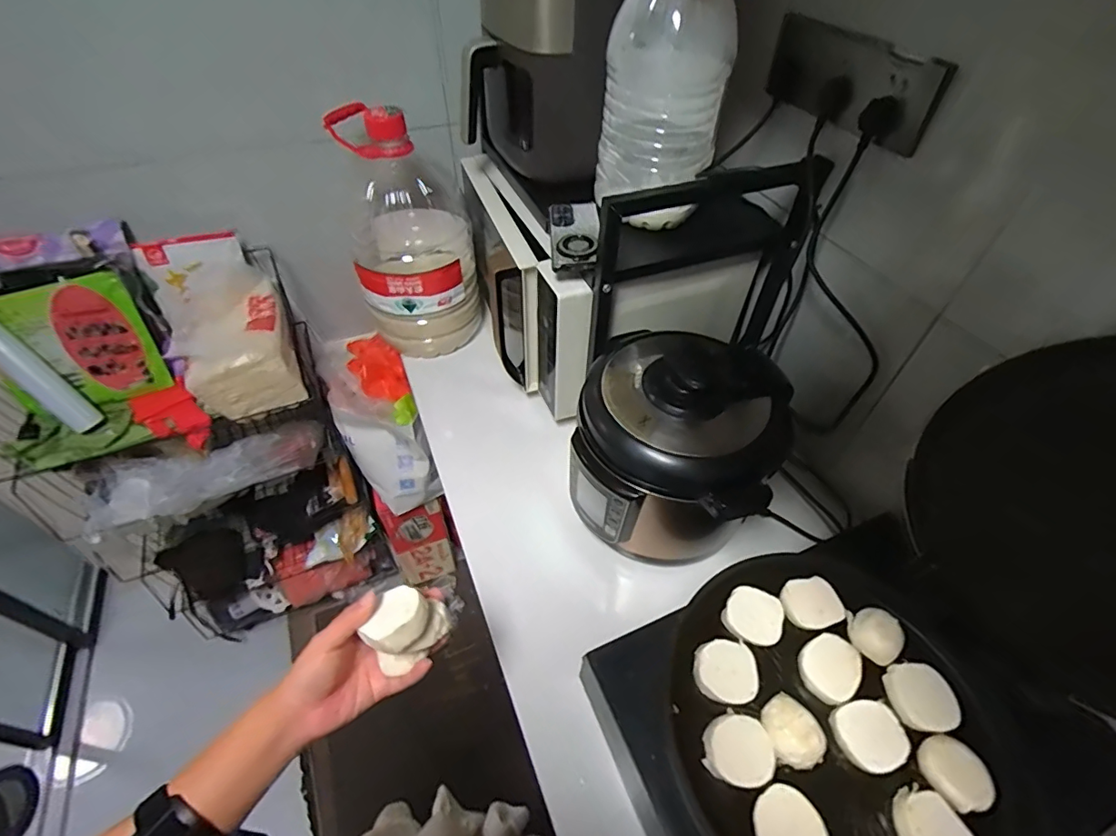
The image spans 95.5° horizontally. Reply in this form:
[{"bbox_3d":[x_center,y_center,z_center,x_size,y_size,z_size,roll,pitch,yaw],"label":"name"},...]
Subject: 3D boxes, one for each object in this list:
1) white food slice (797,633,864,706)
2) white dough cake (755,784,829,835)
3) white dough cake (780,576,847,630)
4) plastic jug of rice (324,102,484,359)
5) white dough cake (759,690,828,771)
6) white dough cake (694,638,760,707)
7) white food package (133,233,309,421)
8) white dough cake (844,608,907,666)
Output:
[{"bbox_3d":[0.290,0.266,0.541,0.056,0.016,0.064,33,56,25],"label":"white food slice"},{"bbox_3d":[0.203,0.362,0.445,0.055,0.024,0.060,1,49,-1],"label":"white dough cake"},{"bbox_3d":[0.296,0.215,0.588,0.064,0.013,0.054,-5,49,-6],"label":"white dough cake"},{"bbox_3d":[-0.278,-0.343,0.966,0.212,0.421,0.236,-15,51,-14],"label":"plastic jug of rice"},{"bbox_3d":[0.229,0.303,0.492,0.048,0.020,0.060,-14,50,-13],"label":"white dough cake"},{"bbox_3d":[0.176,0.263,0.526,0.062,0.014,0.059,1,49,-1],"label":"white dough cake"},{"bbox_3d":[-0.595,-0.164,0.920,0.182,0.120,0.335,-27,74,-22],"label":"white food package"},{"bbox_3d":[0.358,0.244,0.569,0.053,0.019,0.056,1,49,-1],"label":"white dough cake"}]

